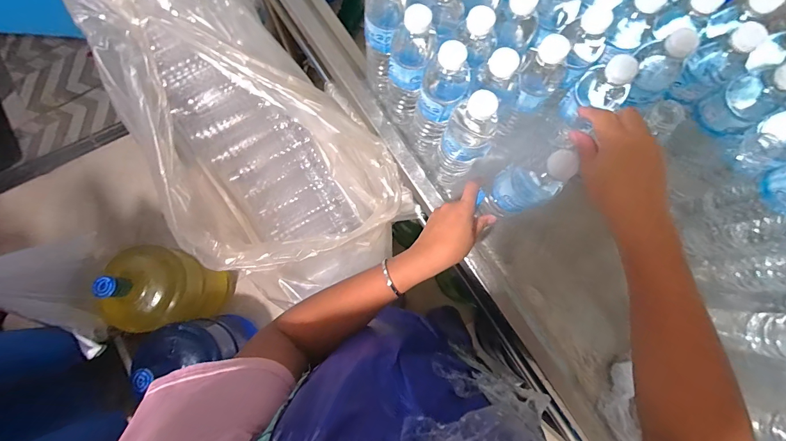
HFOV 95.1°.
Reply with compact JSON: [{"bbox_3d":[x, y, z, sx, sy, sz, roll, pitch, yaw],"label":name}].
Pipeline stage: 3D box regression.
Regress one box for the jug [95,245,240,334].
[{"bbox_3d":[-0.725,0.219,1.167,0.229,0.429,0.249,6,80,1],"label":"jug"}]

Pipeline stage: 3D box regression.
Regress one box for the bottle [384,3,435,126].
[{"bbox_3d":[0.019,-0.204,0.505,0.065,0.202,0.056,6,80,1],"label":"bottle"}]

